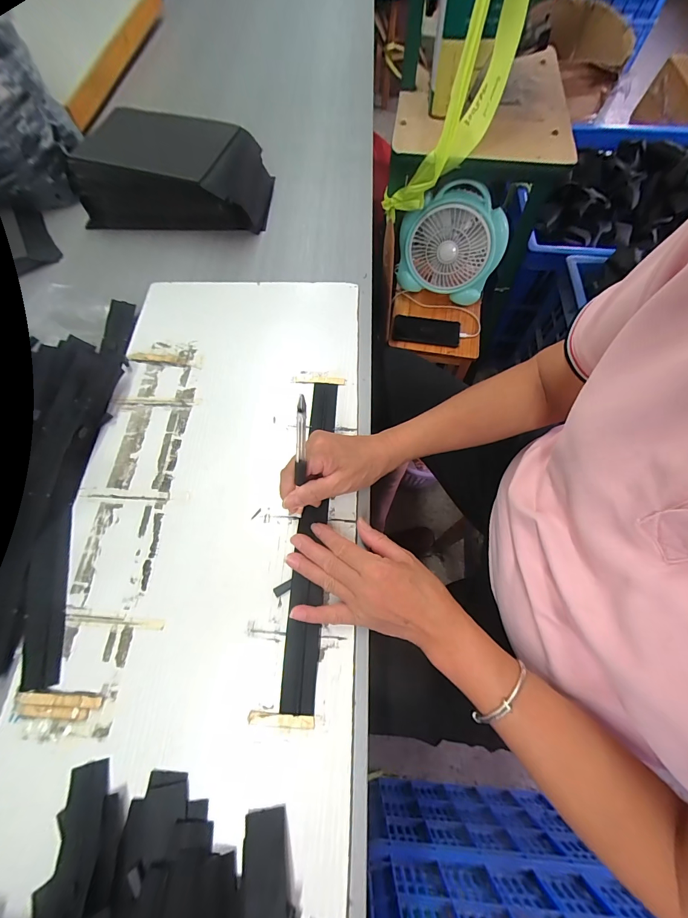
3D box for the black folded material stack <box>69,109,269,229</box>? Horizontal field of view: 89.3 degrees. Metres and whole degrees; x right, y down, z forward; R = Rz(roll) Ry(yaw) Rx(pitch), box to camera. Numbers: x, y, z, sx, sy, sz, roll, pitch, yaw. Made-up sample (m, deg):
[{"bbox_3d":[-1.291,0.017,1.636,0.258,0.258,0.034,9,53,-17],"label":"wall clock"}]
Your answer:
[{"bbox_3d":[-0.281,-0.463,0.569,0.326,0.095,0.154,7,67,3],"label":"black folded material stack"}]

